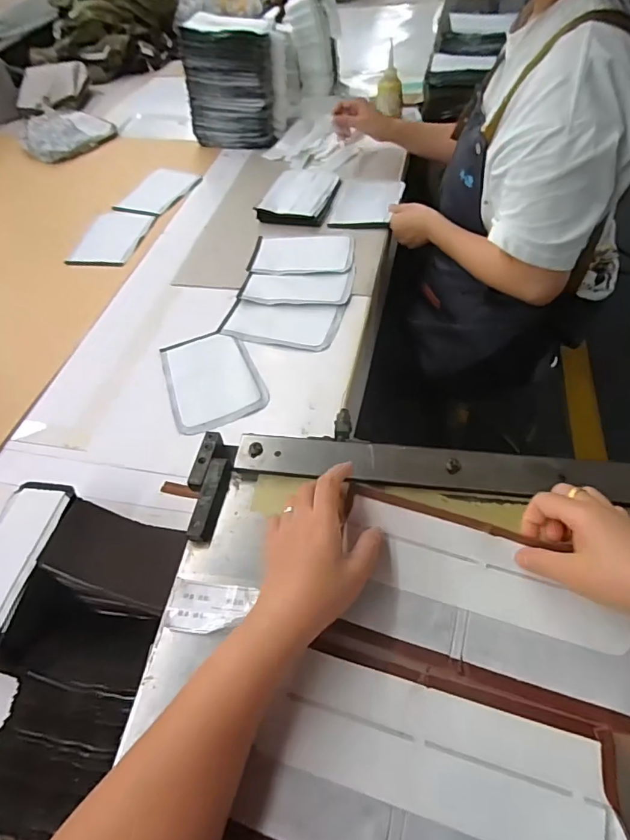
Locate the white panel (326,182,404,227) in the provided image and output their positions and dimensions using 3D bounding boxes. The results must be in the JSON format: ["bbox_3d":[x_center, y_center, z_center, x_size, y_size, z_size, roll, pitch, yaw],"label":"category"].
[{"bbox_3d":[0.105,-0.435,0.949,0.123,0.009,0.151,9,54,12],"label":"white panel"}]

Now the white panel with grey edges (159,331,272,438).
[{"bbox_3d":[-0.151,-0.063,0.703,0.131,0.008,0.176,-18,53,-8],"label":"white panel with grey edges"}]

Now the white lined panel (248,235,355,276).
[{"bbox_3d":[-0.023,-0.301,0.866,0.183,0.006,0.119,1,53,6],"label":"white lined panel"}]

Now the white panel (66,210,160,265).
[{"bbox_3d":[-0.403,-0.367,0.953,0.126,0.009,0.197,2,53,7],"label":"white panel"}]

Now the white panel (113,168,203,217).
[{"bbox_3d":[-0.342,-0.505,1.057,0.126,0.008,0.184,14,55,16],"label":"white panel"}]

